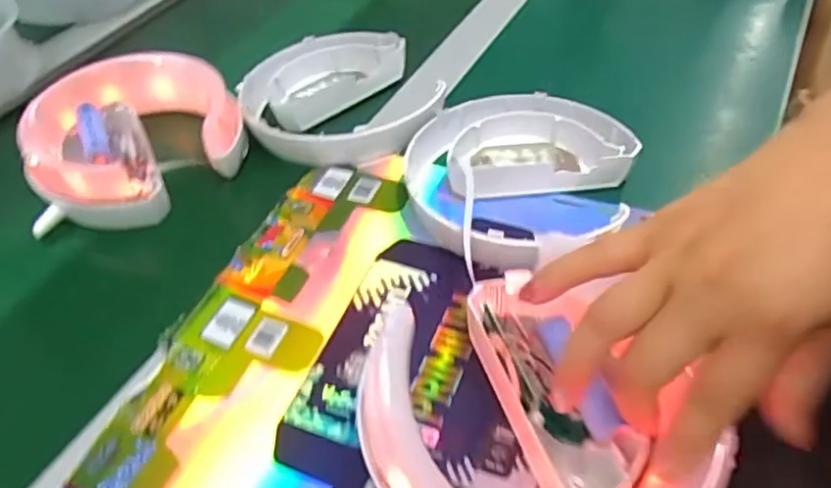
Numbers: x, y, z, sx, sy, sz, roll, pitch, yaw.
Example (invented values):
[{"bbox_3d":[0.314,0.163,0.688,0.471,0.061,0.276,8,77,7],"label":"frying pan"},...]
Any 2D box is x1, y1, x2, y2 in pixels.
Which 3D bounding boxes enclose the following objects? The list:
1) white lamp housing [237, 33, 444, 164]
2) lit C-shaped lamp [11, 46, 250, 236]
[{"bbox_3d":[-0.066,-0.123,0.531,0.147,0.034,0.159,-1,47,1],"label":"white lamp housing"},{"bbox_3d":[-0.209,-0.085,0.488,0.144,0.062,0.135,-8,48,-5],"label":"lit C-shaped lamp"}]

